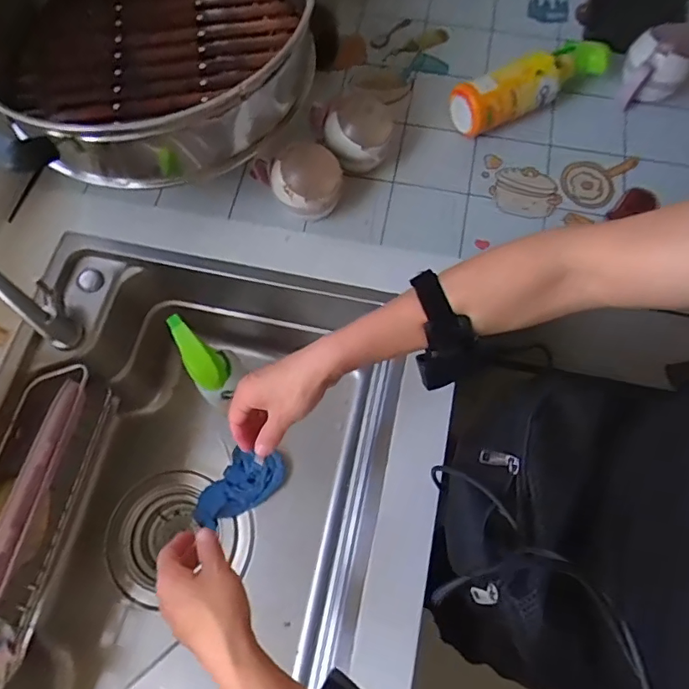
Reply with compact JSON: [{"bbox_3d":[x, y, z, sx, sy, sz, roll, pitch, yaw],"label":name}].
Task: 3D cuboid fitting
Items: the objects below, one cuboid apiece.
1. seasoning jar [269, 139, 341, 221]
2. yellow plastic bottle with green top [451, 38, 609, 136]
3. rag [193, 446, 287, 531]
[{"bbox_3d":[-0.046,-0.195,0.622,0.085,0.080,0.074,-6,70,-2],"label":"seasoning jar"},{"bbox_3d":[0.251,-0.356,0.690,0.233,0.076,0.068,-28,72,-10],"label":"yellow plastic bottle with green top"},{"bbox_3d":[-0.157,0.206,0.744,0.161,0.028,0.073,-36,72,9],"label":"rag"}]

